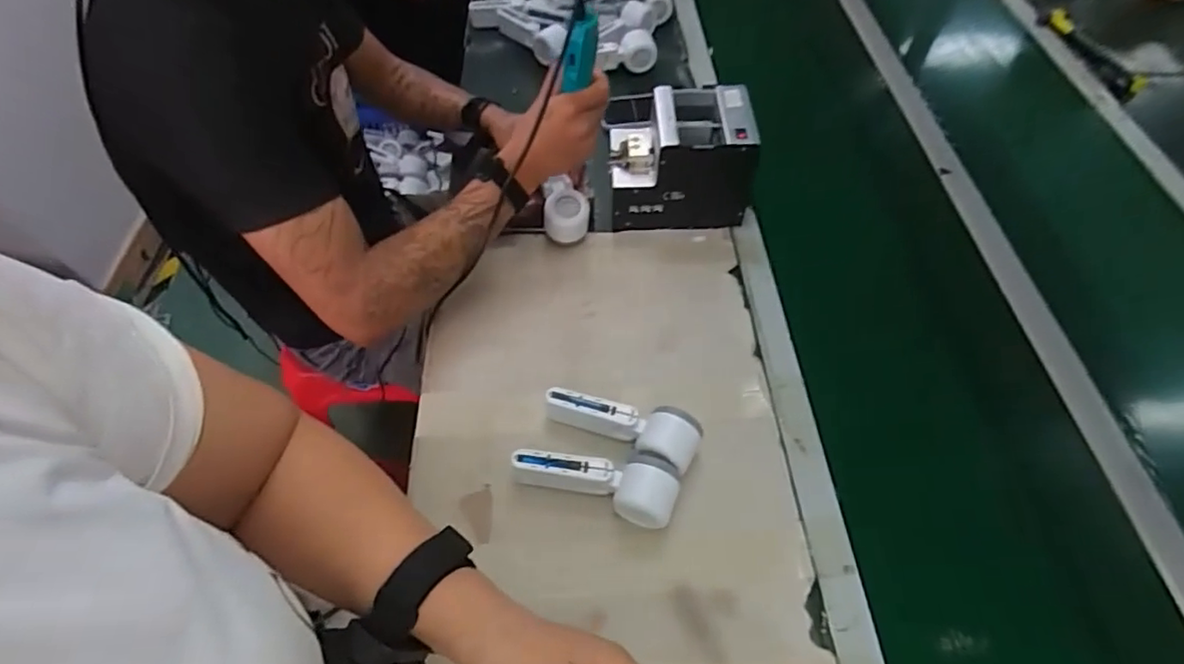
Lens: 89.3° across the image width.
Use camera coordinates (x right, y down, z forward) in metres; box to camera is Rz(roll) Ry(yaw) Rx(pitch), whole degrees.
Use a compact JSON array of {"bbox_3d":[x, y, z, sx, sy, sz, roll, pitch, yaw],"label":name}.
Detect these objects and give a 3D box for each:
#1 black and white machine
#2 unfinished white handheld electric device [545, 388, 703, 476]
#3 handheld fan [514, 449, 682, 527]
[{"bbox_3d":[0.117,-0.229,0.821,0.181,0.167,0.117,2,55,-1],"label":"black and white machine"},{"bbox_3d":[0.035,0.095,0.651,0.166,0.055,0.055,25,58,15],"label":"unfinished white handheld electric device"},{"bbox_3d":[0.003,0.146,0.614,0.169,0.050,0.055,17,56,10],"label":"handheld fan"}]

